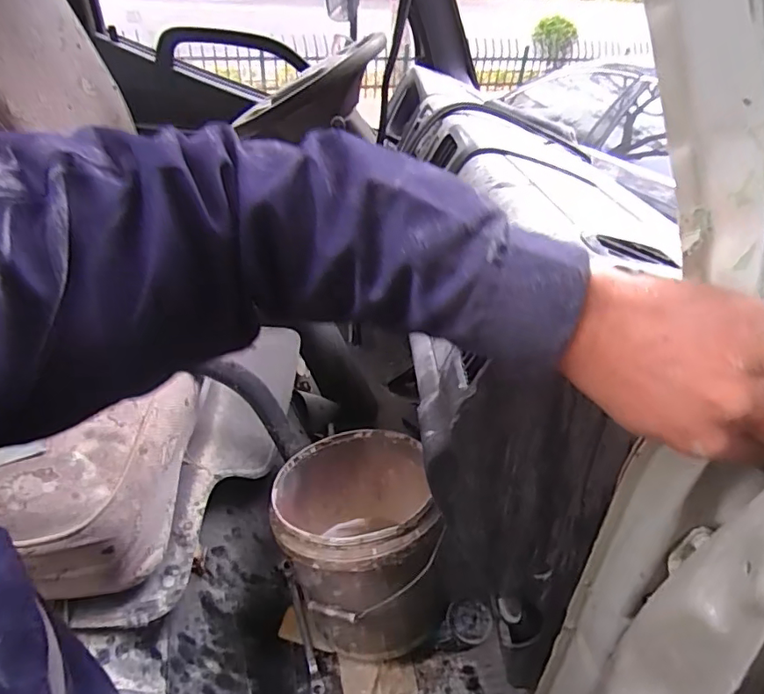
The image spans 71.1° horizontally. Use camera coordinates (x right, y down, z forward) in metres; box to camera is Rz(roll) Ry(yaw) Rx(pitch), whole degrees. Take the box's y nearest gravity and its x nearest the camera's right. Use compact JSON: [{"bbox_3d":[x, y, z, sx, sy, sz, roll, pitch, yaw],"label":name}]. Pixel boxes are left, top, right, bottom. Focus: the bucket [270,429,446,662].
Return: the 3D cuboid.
[{"bbox_3d":[-0.043,0.303,0.866,0.246,0.284,0.290,1,37,-5],"label":"bucket"}]

